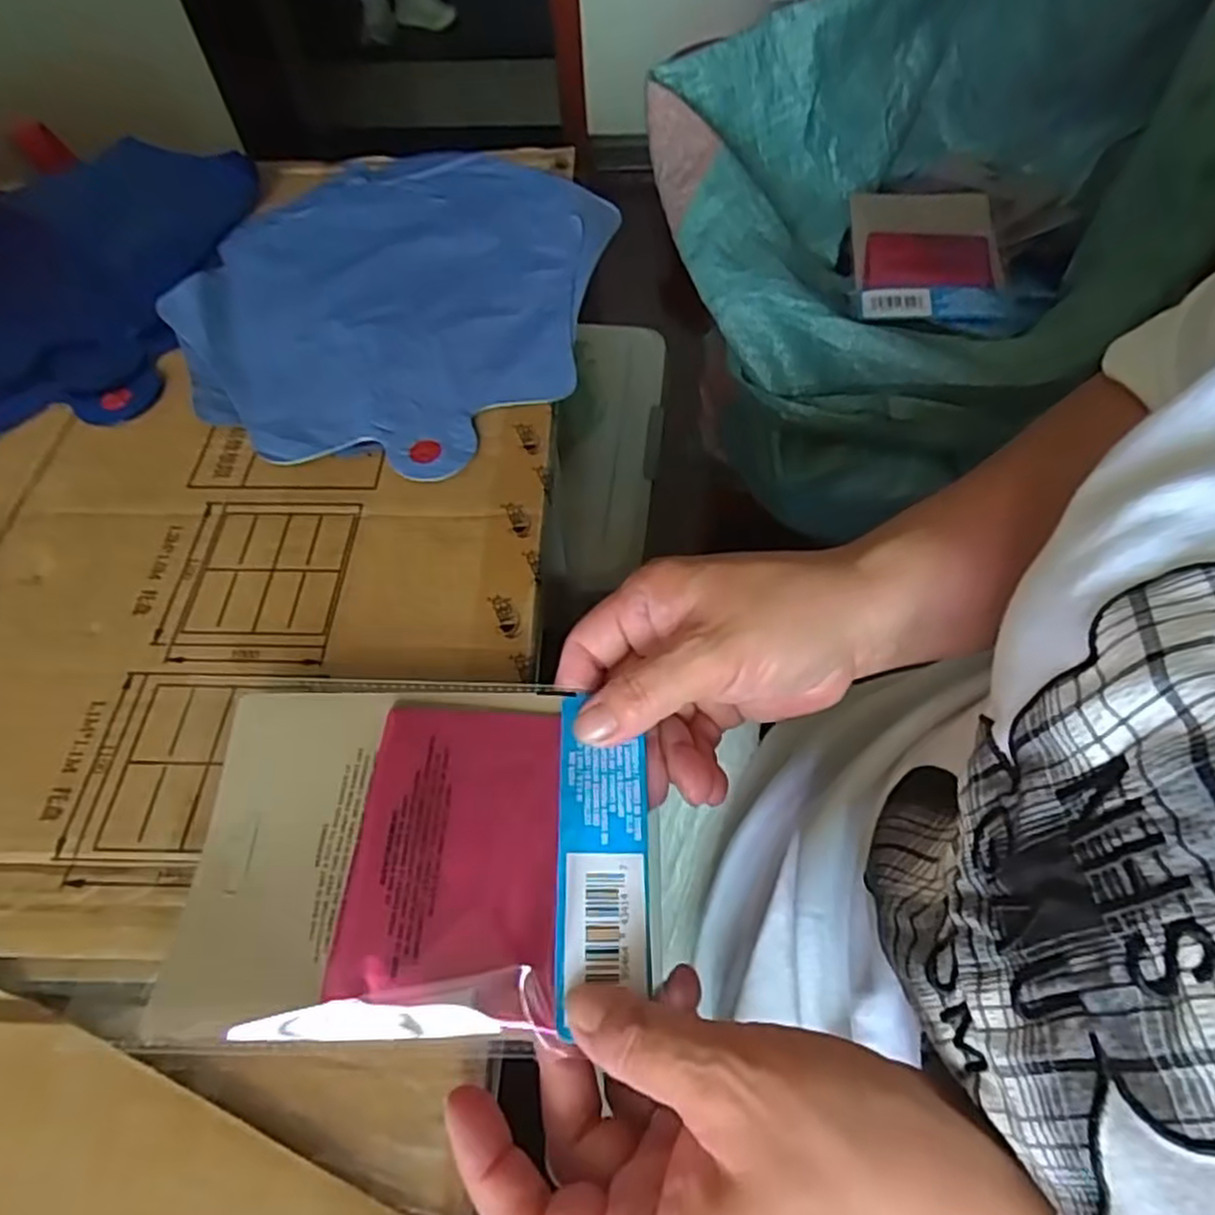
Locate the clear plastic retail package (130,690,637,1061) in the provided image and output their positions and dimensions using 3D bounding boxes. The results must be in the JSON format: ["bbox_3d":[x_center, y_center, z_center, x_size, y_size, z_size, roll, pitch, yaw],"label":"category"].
[{"bbox_3d":[-0.062,0.077,0.247,0.147,0.015,0.118,-1,57,2],"label":"clear plastic retail package"}]

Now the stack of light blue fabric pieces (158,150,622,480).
[{"bbox_3d":[-0.124,-0.188,0.431,0.225,0.008,0.274,7,58,7],"label":"stack of light blue fabric pieces"}]

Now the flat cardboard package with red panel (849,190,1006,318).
[{"bbox_3d":[0.262,-0.290,0.614,0.115,0.019,0.162,4,57,6],"label":"flat cardboard package with red panel"}]

